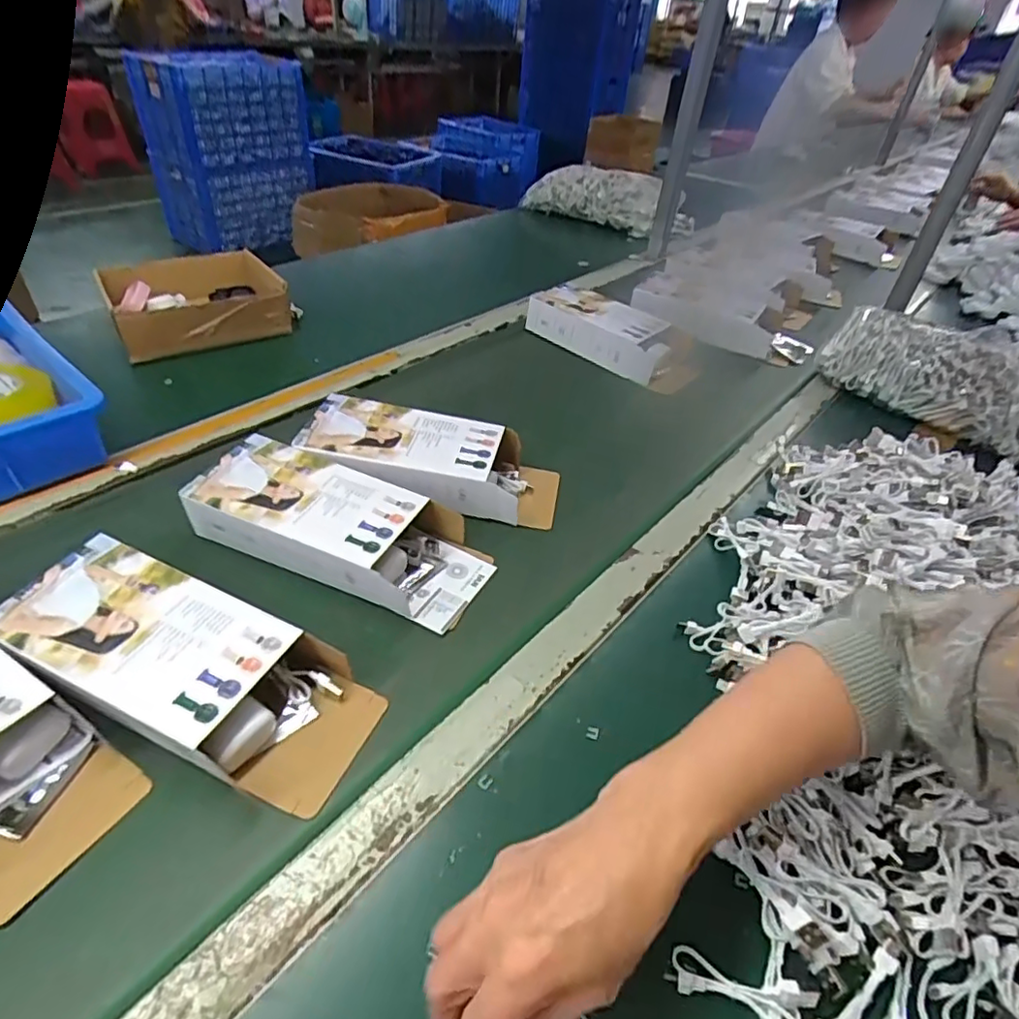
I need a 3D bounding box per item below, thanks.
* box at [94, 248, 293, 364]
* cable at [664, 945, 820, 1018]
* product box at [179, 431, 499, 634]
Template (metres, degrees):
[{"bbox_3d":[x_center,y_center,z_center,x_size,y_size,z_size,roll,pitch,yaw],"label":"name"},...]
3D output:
[{"bbox_3d":[-0.433,-0.290,0.836,0.207,0.061,0.189,-19,54,-27],"label":"box"},{"bbox_3d":[0.122,0.252,0.316,0.075,0.014,0.025,21,46,7],"label":"cable"},{"bbox_3d":[-0.147,0.017,0.531,0.258,0.054,0.114,20,45,13],"label":"product box"}]

